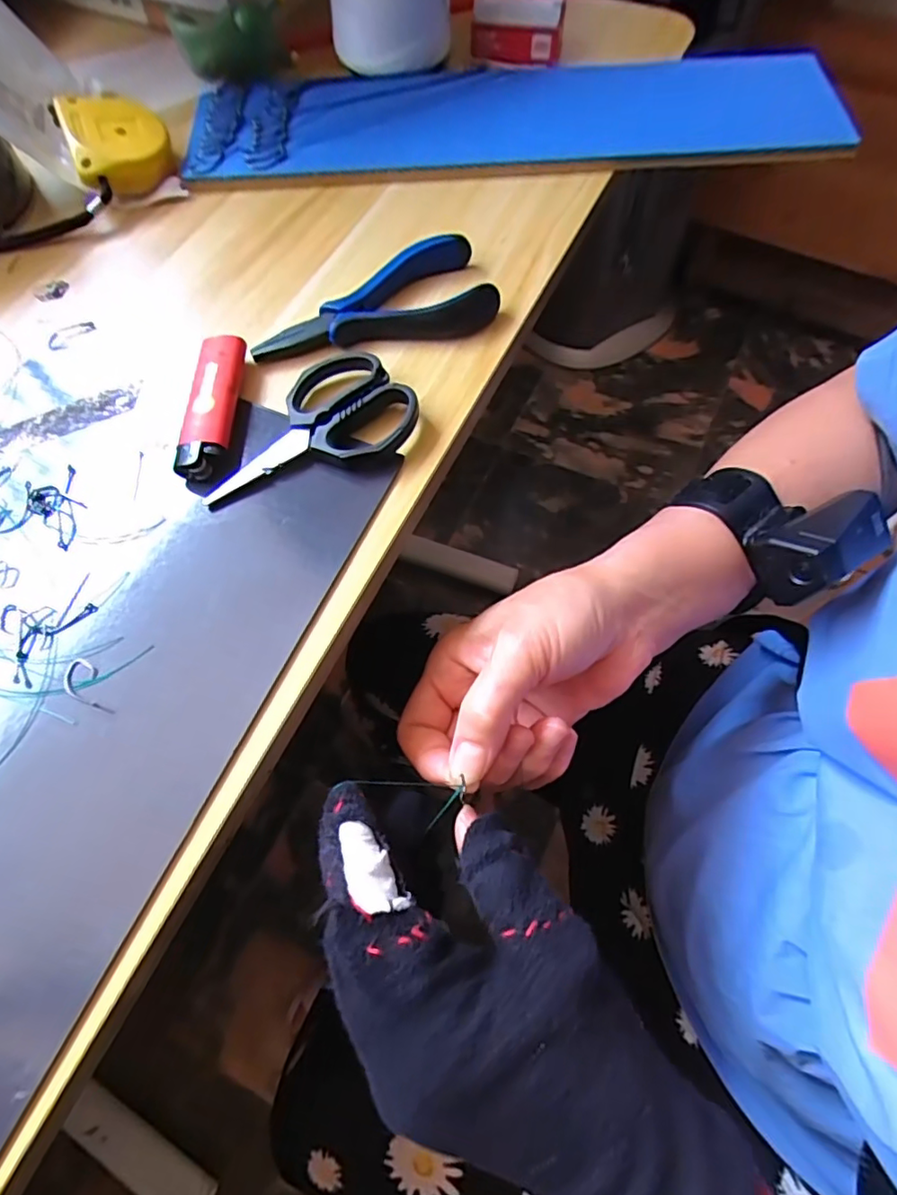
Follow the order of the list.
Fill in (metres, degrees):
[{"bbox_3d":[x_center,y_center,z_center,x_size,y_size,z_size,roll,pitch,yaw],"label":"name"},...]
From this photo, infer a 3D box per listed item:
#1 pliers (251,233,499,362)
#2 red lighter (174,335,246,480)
[{"bbox_3d":[-0.037,-0.152,0.291,0.118,0.017,0.053,-9,64,0],"label":"pliers"},{"bbox_3d":[-0.107,-0.087,0.264,0.021,0.014,0.077,-1,64,3],"label":"red lighter"}]

